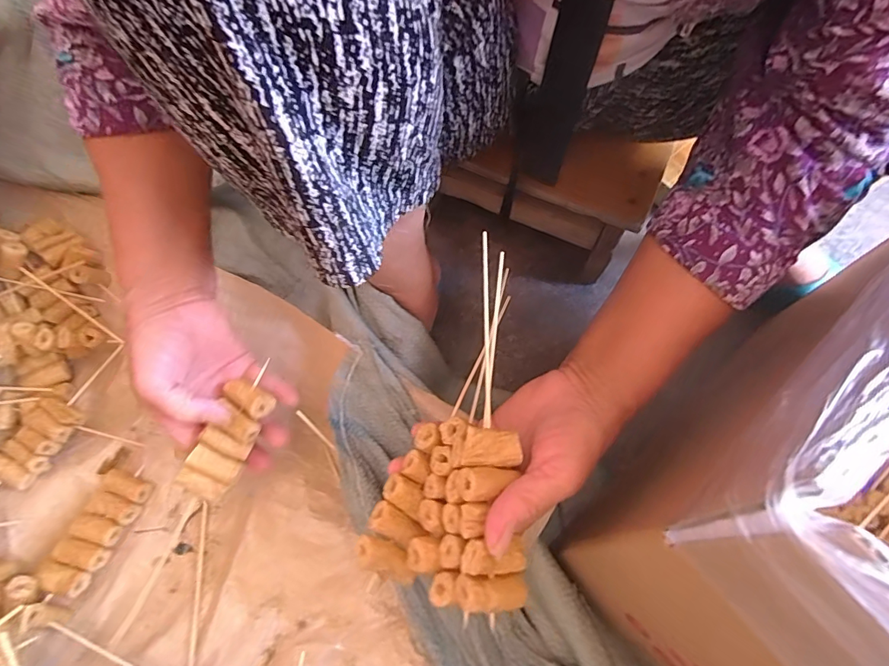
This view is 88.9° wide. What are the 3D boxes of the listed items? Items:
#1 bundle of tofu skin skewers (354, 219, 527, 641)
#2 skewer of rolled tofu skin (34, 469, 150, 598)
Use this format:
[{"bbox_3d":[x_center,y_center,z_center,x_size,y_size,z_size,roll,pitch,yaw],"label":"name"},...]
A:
[{"bbox_3d":[0.021,0.044,0.308,0.095,0.059,0.241,12,62,6],"label":"bundle of tofu skin skewers"},{"bbox_3d":[-0.309,0.174,0.400,0.048,0.022,0.096,18,65,8],"label":"skewer of rolled tofu skin"}]

